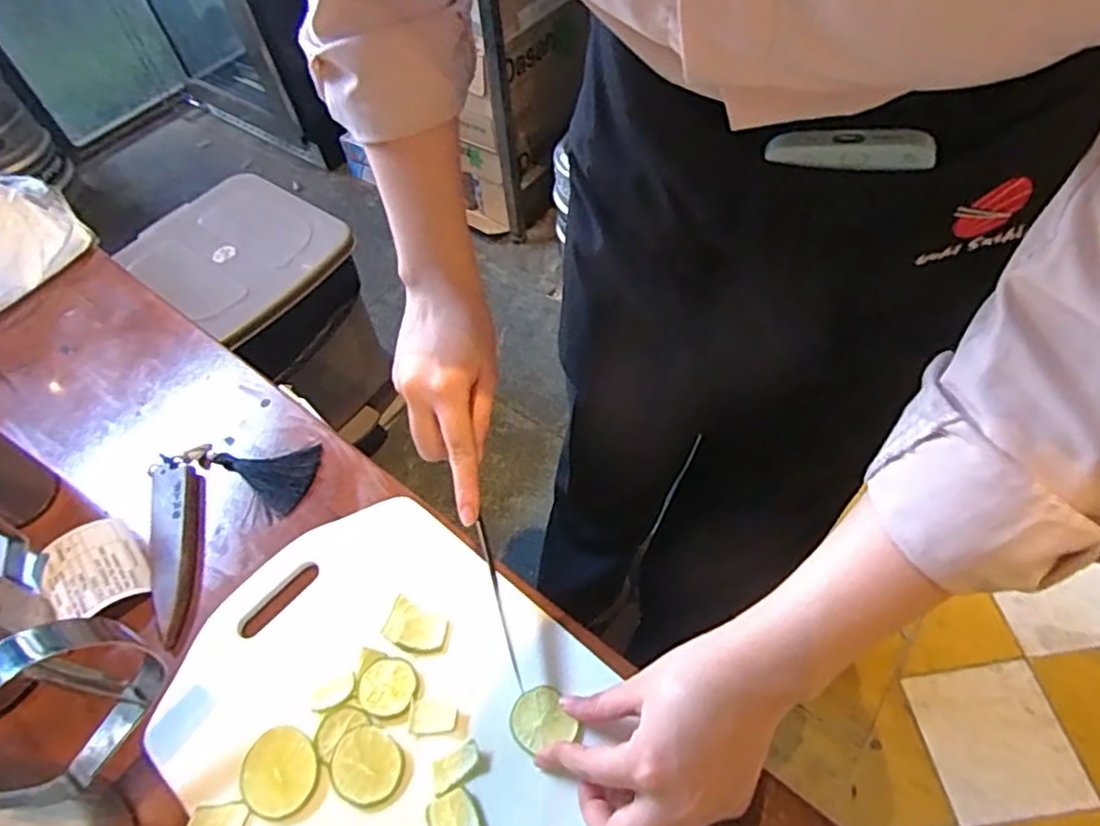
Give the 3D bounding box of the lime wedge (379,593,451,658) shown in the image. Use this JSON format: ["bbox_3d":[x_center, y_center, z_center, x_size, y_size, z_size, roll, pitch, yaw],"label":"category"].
[{"bbox_3d":[-0.084,0.136,0.414,0.042,0.004,0.028,19,57,17],"label":"lime wedge"}]

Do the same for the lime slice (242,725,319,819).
[{"bbox_3d":[-0.154,0.202,0.372,0.043,0.007,0.042,26,59,21],"label":"lime slice"}]

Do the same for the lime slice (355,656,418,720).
[{"bbox_3d":[-0.097,0.164,0.395,0.033,0.005,0.033,-2,54,2],"label":"lime slice"}]

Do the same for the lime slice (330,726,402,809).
[{"bbox_3d":[-0.103,0.198,0.371,0.039,0.007,0.036,-2,54,2],"label":"lime slice"}]

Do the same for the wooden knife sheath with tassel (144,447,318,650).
[{"bbox_3d":[-0.259,0.073,0.487,0.122,0.012,0.158,20,57,17],"label":"wooden knife sheath with tassel"}]

